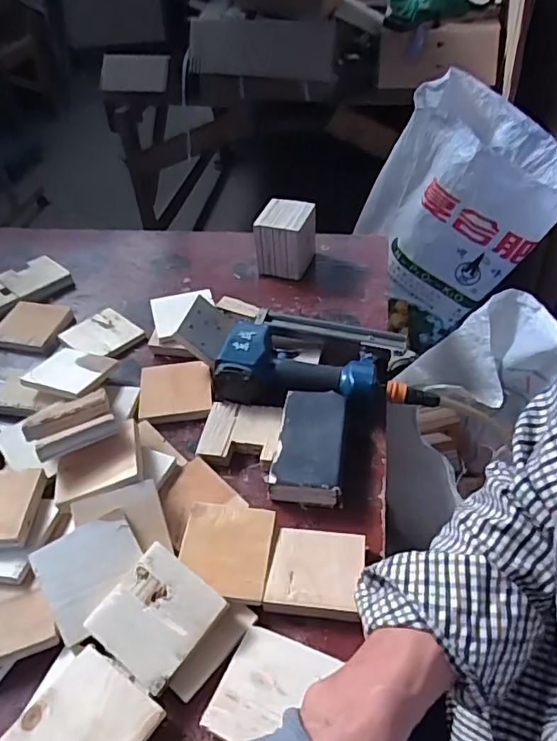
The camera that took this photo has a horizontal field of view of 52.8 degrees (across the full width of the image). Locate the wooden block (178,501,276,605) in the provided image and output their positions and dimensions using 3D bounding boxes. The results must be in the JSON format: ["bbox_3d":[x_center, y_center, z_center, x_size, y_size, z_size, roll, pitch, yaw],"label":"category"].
[{"bbox_3d":[-0.050,0.171,0.540,0.083,0.014,0.092,3,45,7],"label":"wooden block"}]

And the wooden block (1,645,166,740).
[{"bbox_3d":[-0.155,0.284,0.448,0.093,0.016,0.091,26,52,27],"label":"wooden block"}]

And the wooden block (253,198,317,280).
[{"bbox_3d":[0.013,-0.212,0.907,0.078,0.096,0.088,15,48,18],"label":"wooden block"}]

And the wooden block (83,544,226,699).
[{"bbox_3d":[-0.106,0.211,0.486,0.089,0.023,0.088,28,53,28],"label":"wooden block"}]

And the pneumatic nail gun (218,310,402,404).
[{"bbox_3d":[0.046,-0.020,0.717,0.229,0.070,0.156,3,45,7],"label":"pneumatic nail gun"}]

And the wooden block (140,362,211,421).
[{"bbox_3d":[-0.130,0.021,0.716,0.090,0.019,0.096,-8,45,-4],"label":"wooden block"}]

